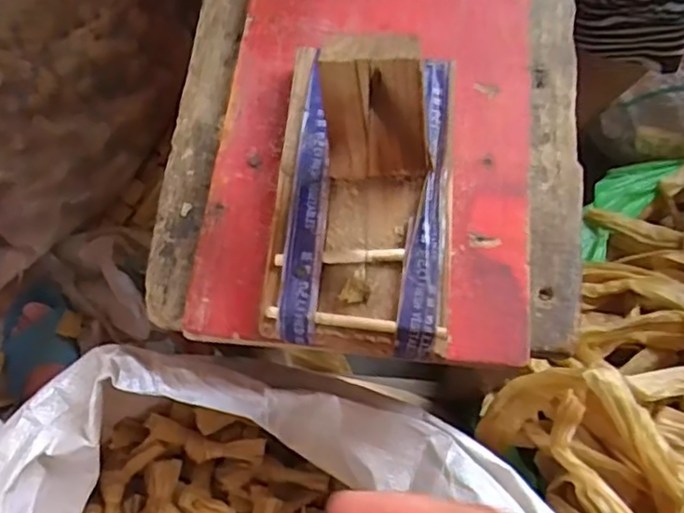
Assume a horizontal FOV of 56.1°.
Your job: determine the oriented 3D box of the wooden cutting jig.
[{"bbox_3d":[0.011,-0.038,0.299,0.086,0.093,0.158,5,74,0],"label":"wooden cutting jig"}]

